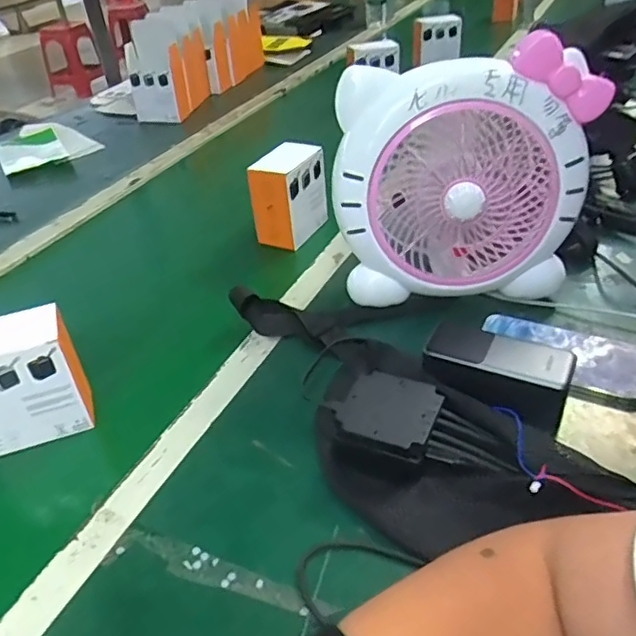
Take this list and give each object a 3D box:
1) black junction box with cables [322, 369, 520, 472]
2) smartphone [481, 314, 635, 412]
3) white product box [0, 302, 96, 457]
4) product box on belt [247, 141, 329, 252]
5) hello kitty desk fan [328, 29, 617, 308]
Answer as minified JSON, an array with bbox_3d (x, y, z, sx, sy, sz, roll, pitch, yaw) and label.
[{"bbox_3d":[0.086,0.084,0.506,0.153,0.022,0.079,10,44,14],"label":"black junction box with cables"},{"bbox_3d":[0.246,0.031,0.603,0.161,0.014,0.091,20,44,28],"label":"smartphone"},{"bbox_3d":[-0.278,0.059,0.567,0.101,0.117,0.055,-16,39,-15],"label":"white product box"},{"bbox_3d":[-0.039,-0.170,0.830,0.069,0.114,0.095,23,45,31],"label":"product box on belt"},{"bbox_3d":[0.148,-0.140,0.637,0.257,0.242,0.095,-2,37,4],"label":"hello kitty desk fan"}]

